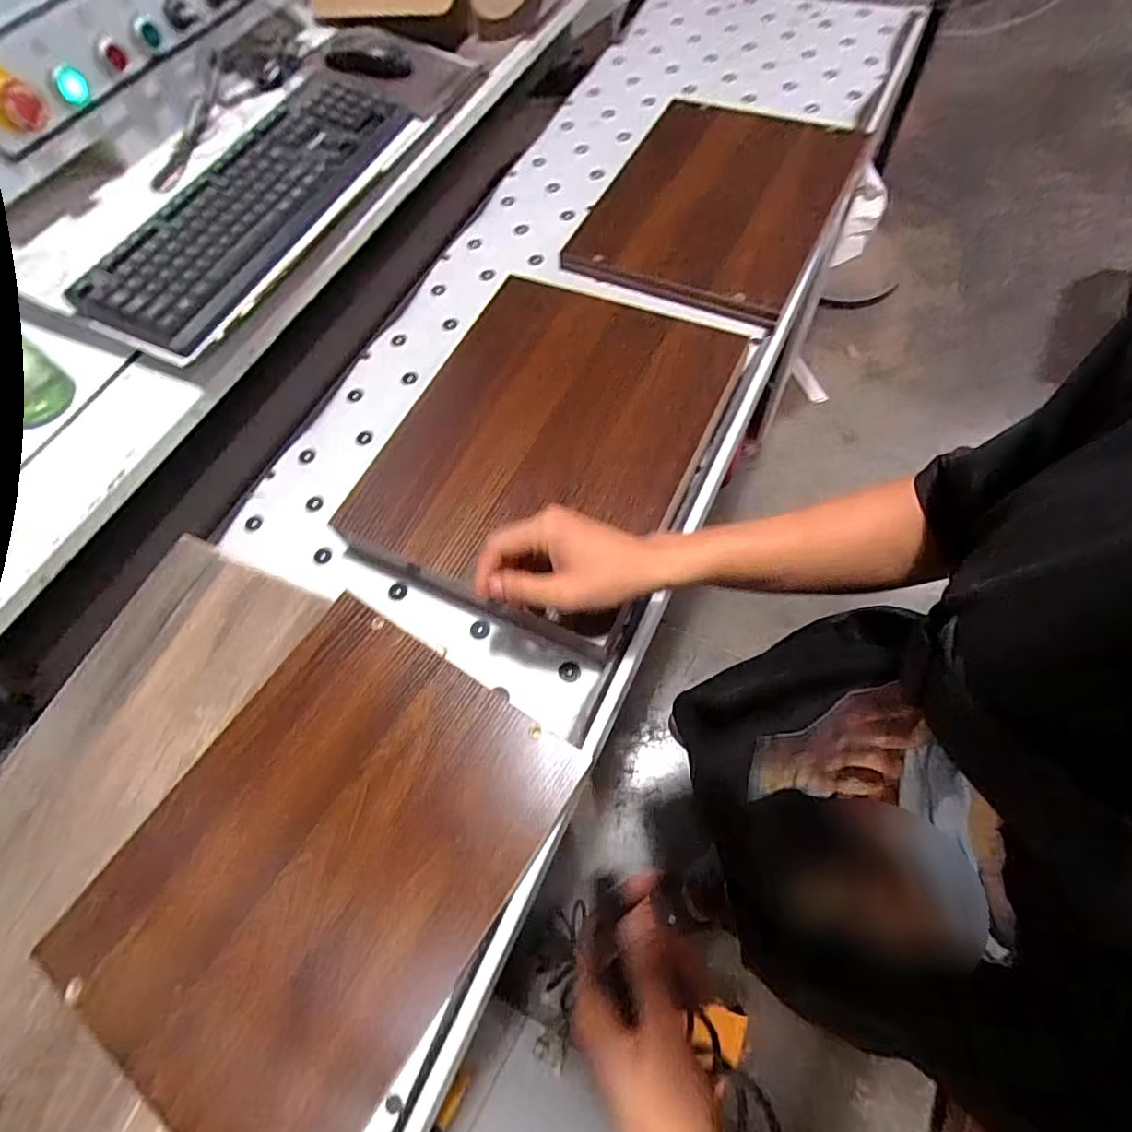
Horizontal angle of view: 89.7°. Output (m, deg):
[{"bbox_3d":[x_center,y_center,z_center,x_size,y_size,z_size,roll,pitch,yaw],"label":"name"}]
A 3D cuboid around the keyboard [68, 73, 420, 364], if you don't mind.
[{"bbox_3d":[-0.331,-0.404,0.629,0.153,0.044,0.437,25,70,15],"label":"keyboard"}]

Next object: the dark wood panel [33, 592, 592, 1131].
[{"bbox_3d":[-0.204,0.237,0.478,0.291,0.011,0.367,30,70,16],"label":"dark wood panel"}]

